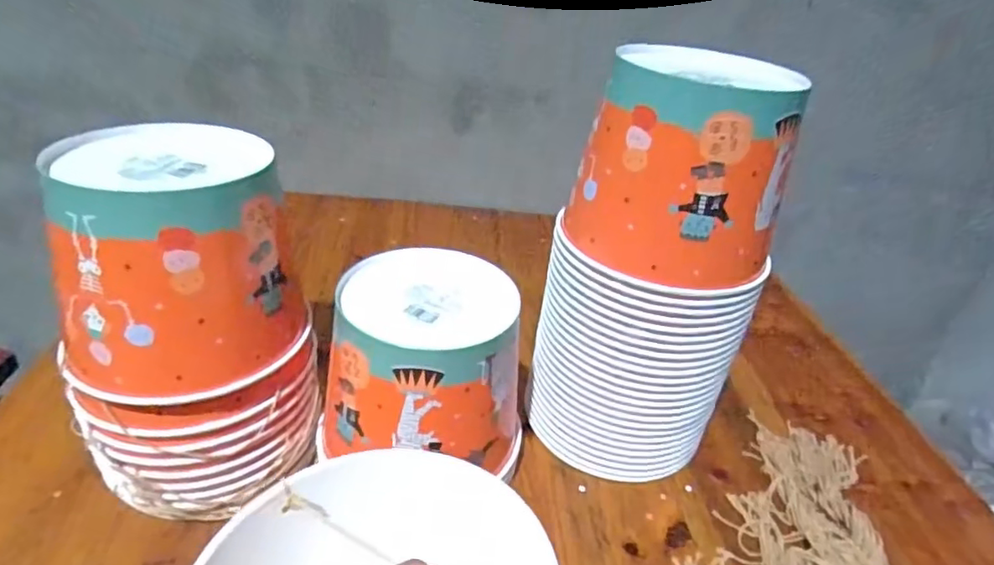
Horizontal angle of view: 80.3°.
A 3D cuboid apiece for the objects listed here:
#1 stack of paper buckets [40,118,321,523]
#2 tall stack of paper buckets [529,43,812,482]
[{"bbox_3d":[-0.211,0.027,0.418,0.147,0.226,0.139,6,31,-4],"label":"stack of paper buckets"},{"bbox_3d":[0.115,0.004,0.464,0.136,0.317,0.117,-4,33,-16],"label":"tall stack of paper buckets"}]

